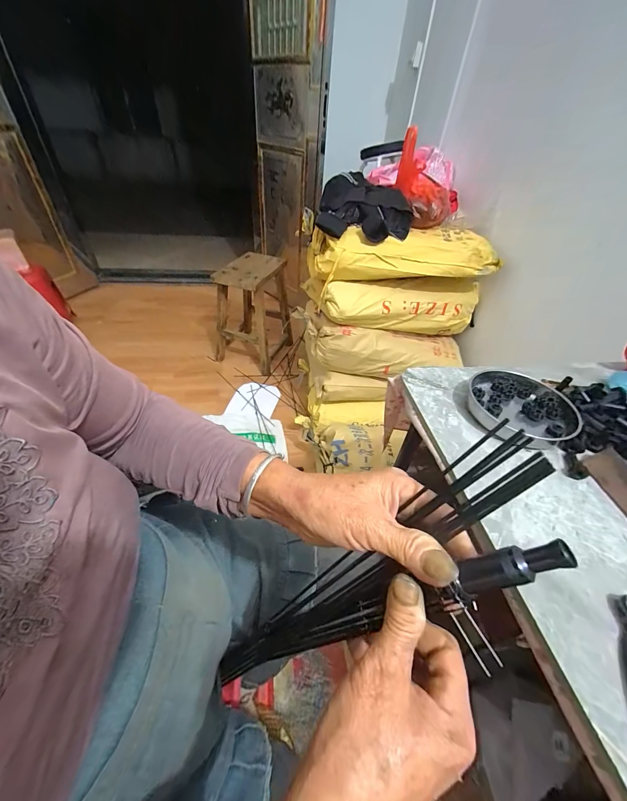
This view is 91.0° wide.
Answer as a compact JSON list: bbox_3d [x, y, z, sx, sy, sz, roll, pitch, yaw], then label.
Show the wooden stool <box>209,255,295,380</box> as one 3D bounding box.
[{"bbox_3d":[-0.337,-0.494,1.713,0.337,0.484,0.434,14,43,10],"label":"wooden stool"}]

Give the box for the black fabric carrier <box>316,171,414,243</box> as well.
[{"bbox_3d":[0.174,-0.630,1.028,0.305,0.155,0.218,6,42,2],"label":"black fabric carrier"}]

